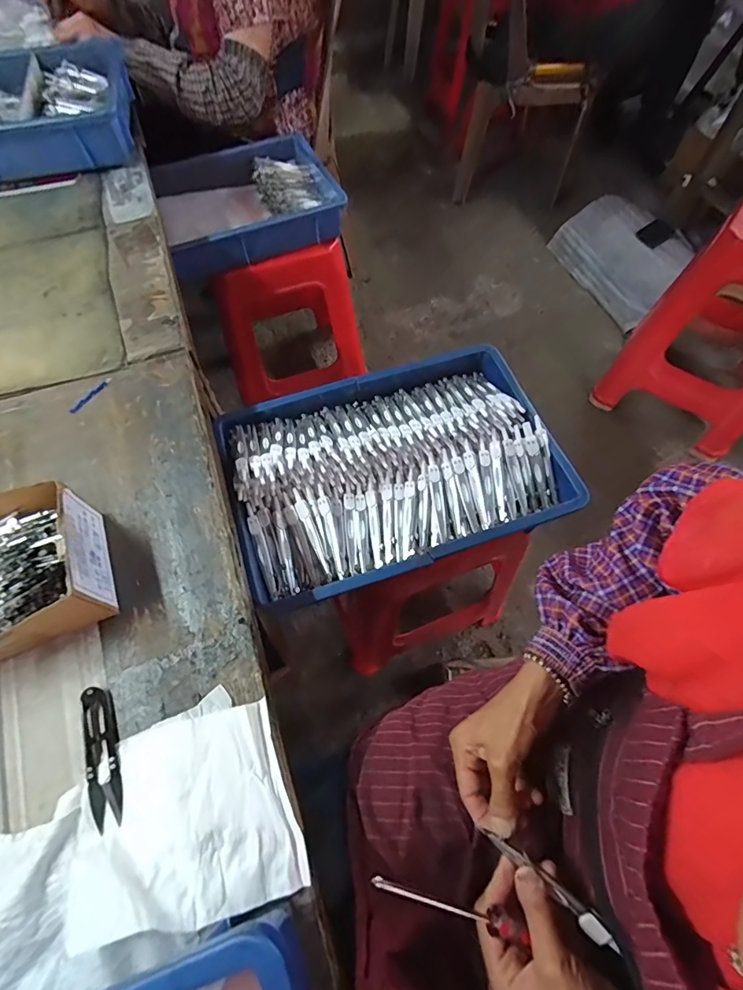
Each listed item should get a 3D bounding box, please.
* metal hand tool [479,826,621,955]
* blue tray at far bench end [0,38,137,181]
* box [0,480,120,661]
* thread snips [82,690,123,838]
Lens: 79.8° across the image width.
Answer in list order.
[{"bbox_3d":[0.132,0.287,0.326,0.112,0.010,0.014,40,68,8],"label":"metal hand tool"},{"bbox_3d":[-0.597,-0.606,0.720,0.398,0.074,0.241,-12,63,-7],"label":"blue tray at far bench end"},{"bbox_3d":[-0.319,0.077,0.380,0.156,0.068,0.135,-21,65,-11],"label":"box"},{"bbox_3d":[-0.212,0.203,0.349,0.025,0.008,0.100,-19,64,-11],"label":"thread snips"}]

